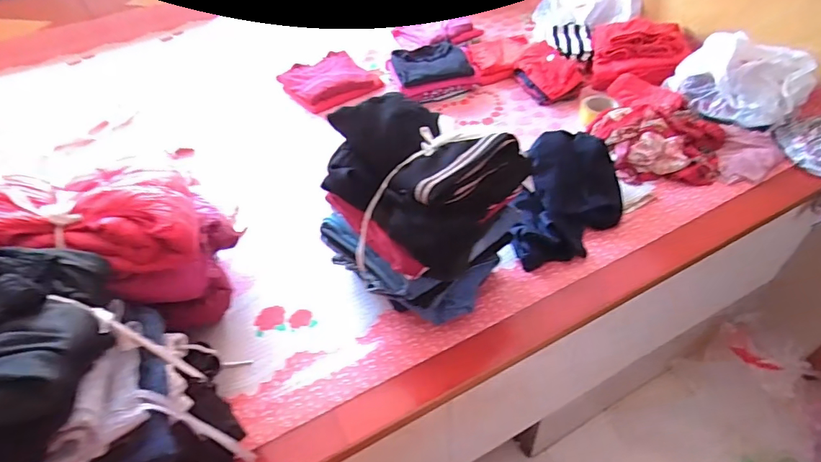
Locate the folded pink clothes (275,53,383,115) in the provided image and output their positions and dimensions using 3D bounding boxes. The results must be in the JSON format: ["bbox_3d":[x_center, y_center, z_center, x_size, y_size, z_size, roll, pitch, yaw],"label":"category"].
[{"bbox_3d":[-0.256,-0.477,1.447,0.250,0.057,0.251,-31,51,-23],"label":"folded pink clothes"}]

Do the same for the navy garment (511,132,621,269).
[{"bbox_3d":[0.319,-0.064,0.919,0.198,0.123,0.293,14,48,18],"label":"navy garment"}]

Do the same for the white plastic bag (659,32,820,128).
[{"bbox_3d":[0.752,-0.357,1.072,0.117,0.145,0.277,-36,53,-27],"label":"white plastic bag"}]

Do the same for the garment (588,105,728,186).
[{"bbox_3d":[0.564,-0.209,1.058,0.274,0.093,0.236,0,46,5],"label":"garment"}]

